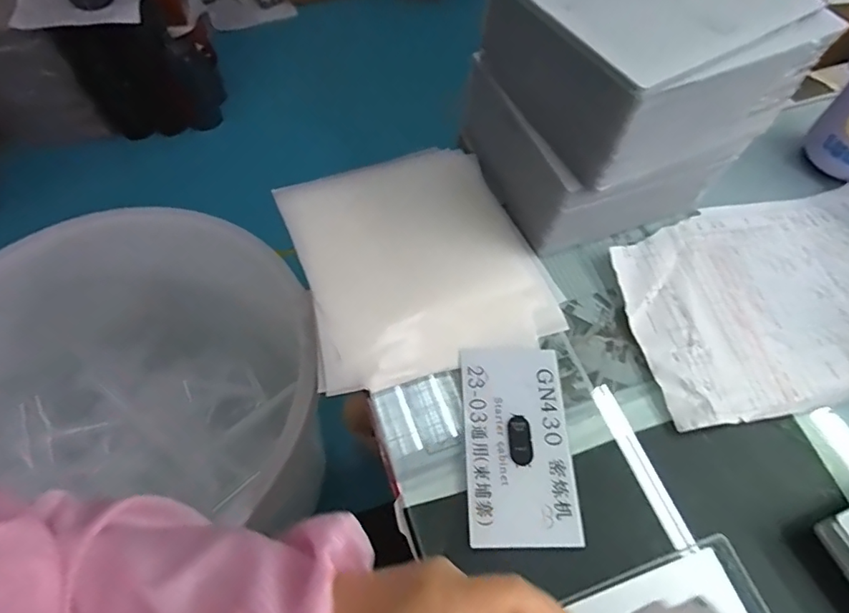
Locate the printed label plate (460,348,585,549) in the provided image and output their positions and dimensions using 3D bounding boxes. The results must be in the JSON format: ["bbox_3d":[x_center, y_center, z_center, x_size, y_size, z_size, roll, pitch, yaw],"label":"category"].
[{"bbox_3d":[0.071,0.102,0.389,0.080,0.004,0.148,0,61,-2],"label":"printed label plate"}]

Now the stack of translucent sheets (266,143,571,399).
[{"bbox_3d":[-0.009,-0.052,0.468,0.212,0.010,0.234,-15,62,-10],"label":"stack of translucent sheets"}]

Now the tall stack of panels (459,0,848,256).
[{"bbox_3d":[0.161,-0.184,0.442,0.187,0.193,0.182,-23,64,-14],"label":"tall stack of panels"}]

